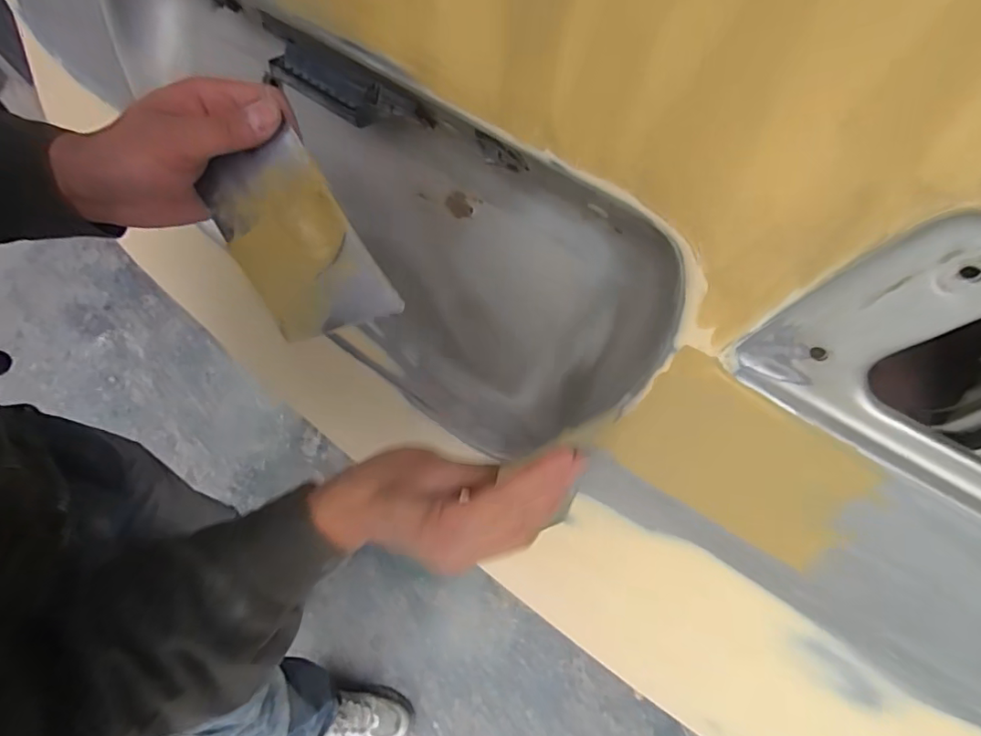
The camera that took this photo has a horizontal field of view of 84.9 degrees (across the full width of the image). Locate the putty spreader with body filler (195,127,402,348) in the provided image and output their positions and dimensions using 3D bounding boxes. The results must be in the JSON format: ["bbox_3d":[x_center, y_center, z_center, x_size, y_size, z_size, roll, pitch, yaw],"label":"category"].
[{"bbox_3d":[-0.111,-0.070,0.302,0.072,0.010,0.121,-32,88,18],"label":"putty spreader with body filler"}]

